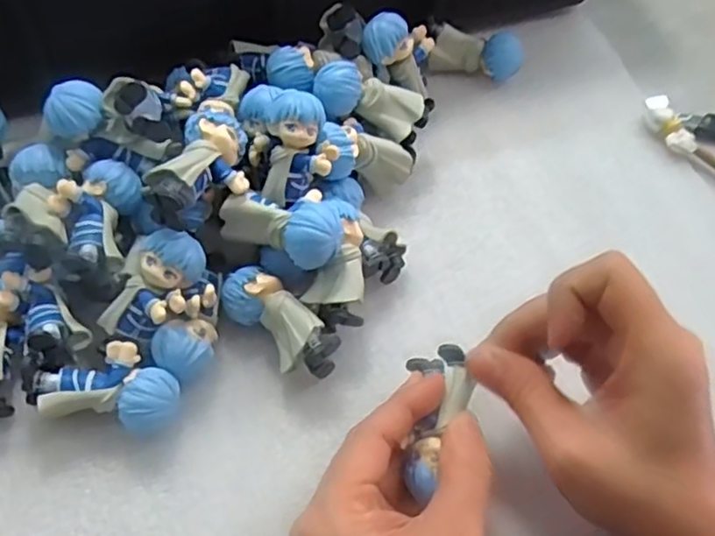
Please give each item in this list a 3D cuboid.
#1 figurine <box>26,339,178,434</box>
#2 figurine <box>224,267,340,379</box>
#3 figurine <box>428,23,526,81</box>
[{"bbox_3d":[-0.107,0.053,0.296,0.060,0.027,0.036,4,57,0],"label":"figurine"},{"bbox_3d":[-0.036,0.027,0.314,0.026,0.032,0.057,-34,65,-22],"label":"figurine"},{"bbox_3d":[0.074,-0.133,0.426,0.056,0.030,0.020,10,57,3],"label":"figurine"}]

